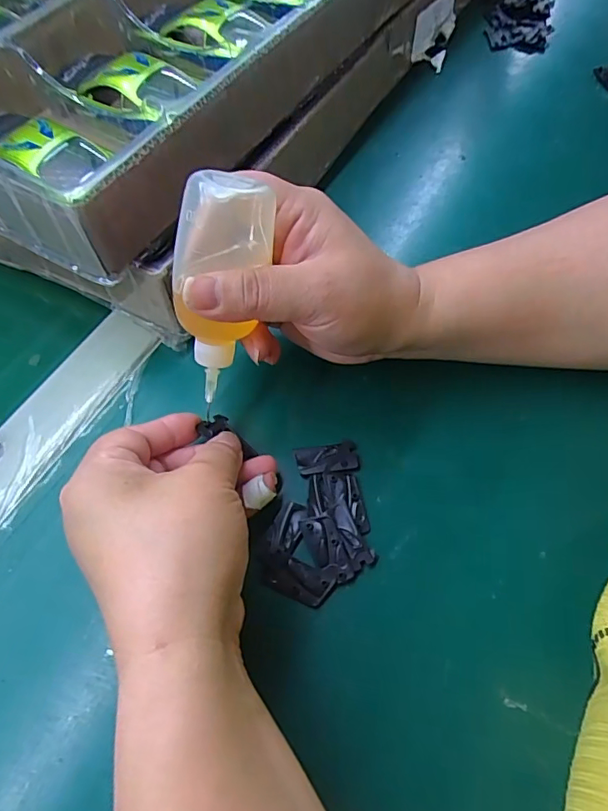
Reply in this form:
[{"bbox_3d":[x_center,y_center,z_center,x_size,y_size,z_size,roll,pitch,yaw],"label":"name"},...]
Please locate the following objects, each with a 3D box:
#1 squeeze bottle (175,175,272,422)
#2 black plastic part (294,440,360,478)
[{"bbox_3d":[-0.039,-0.053,0.245,0.034,0.107,0.035,19,30,12],"label":"squeeze bottle"},{"bbox_3d":[0.013,0.028,0.283,0.033,0.004,0.019,-8,60,-4],"label":"black plastic part"}]

